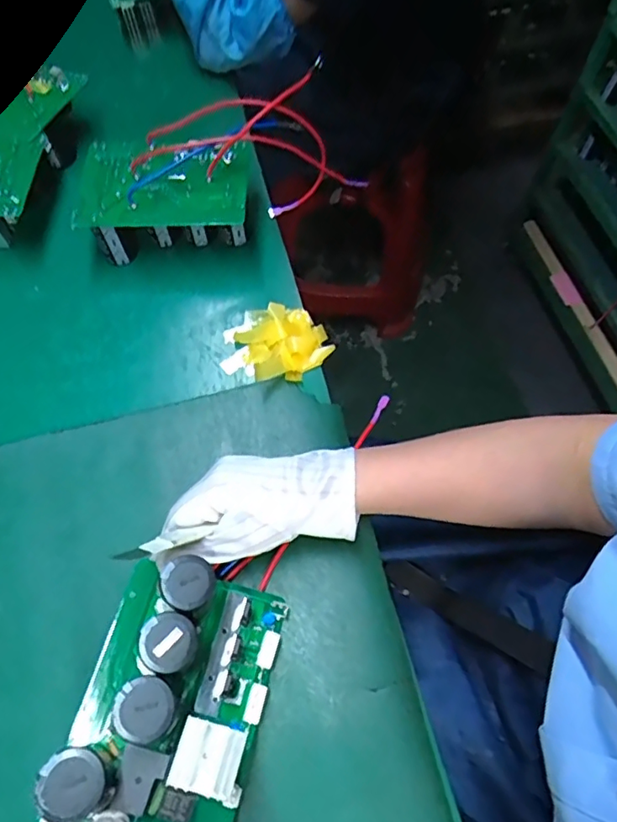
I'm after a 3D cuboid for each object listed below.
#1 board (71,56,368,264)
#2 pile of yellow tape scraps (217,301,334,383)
[{"bbox_3d":[-0.095,-0.220,0.533,0.236,0.099,0.115,-5,64,-2],"label":"board"},{"bbox_3d":[-0.030,-0.062,0.493,0.094,0.025,0.075,-15,64,-7],"label":"pile of yellow tape scraps"}]

